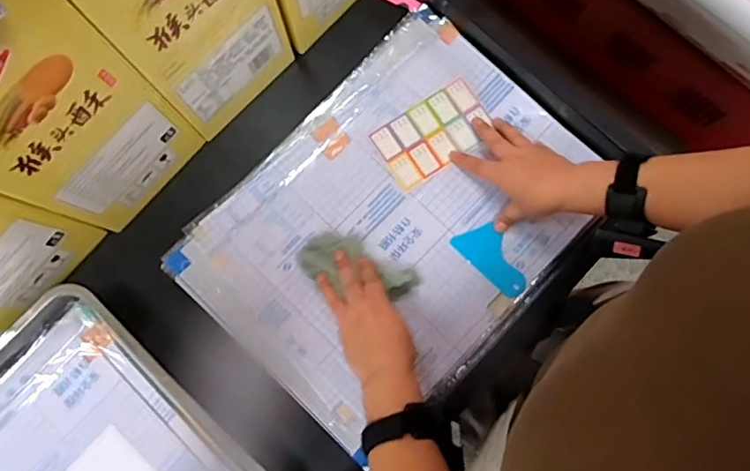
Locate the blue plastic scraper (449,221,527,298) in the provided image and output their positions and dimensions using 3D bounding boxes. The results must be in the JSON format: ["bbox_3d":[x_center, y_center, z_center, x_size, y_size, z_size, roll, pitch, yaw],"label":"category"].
[{"bbox_3d":[0.143,0.029,0.642,0.050,0.009,0.099,-40,80,-8],"label":"blue plastic scraper"}]

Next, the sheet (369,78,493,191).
[{"bbox_3d":[0.074,-0.130,0.671,0.139,0.004,0.084,-35,83,-4],"label":"sheet"}]

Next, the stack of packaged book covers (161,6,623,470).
[{"bbox_3d":[0.025,-0.019,0.654,0.344,0.048,0.464,43,80,10],"label":"stack of packaged book covers"}]

